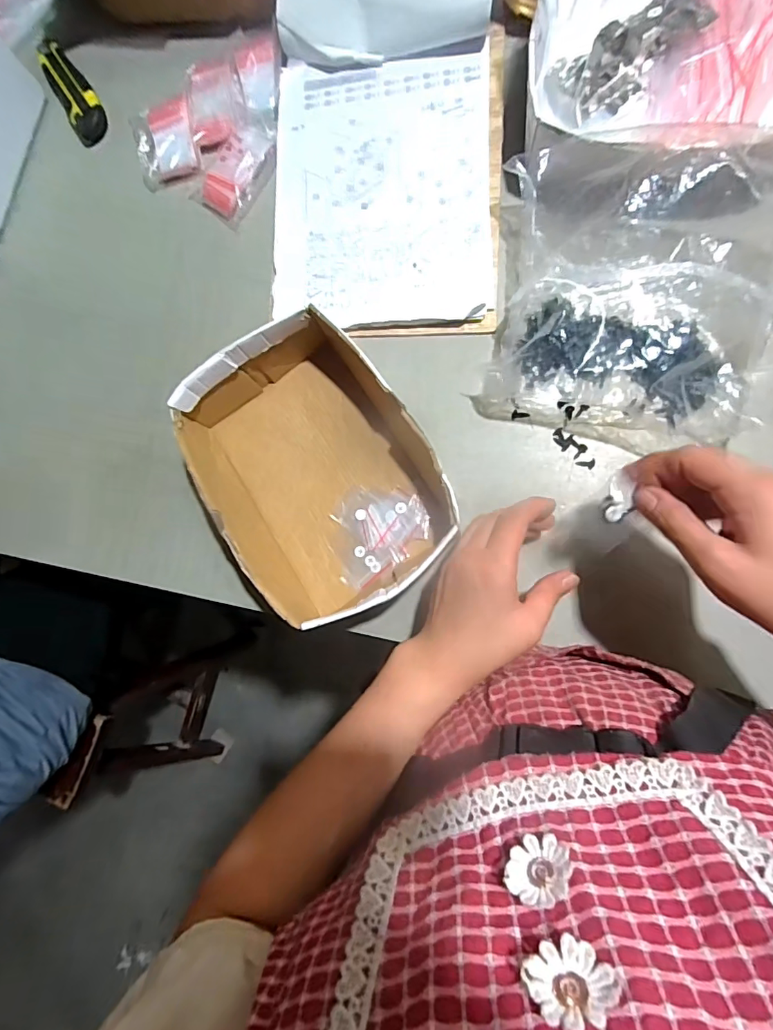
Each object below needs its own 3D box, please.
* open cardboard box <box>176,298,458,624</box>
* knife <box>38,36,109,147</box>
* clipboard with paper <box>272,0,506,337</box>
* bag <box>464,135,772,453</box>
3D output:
[{"bbox_3d":[-0.071,-0.035,0.436,0.205,0.068,0.247,-32,82,5],"label":"open cardboard box"},{"bbox_3d":[-0.350,-0.474,0.538,0.039,0.016,0.143,-30,82,6],"label":"knife"},{"bbox_3d":[-0.002,-0.344,0.465,0.223,0.037,0.338,1,86,9],"label":"clipboard with paper"},{"bbox_3d":[0.204,-0.179,0.390,0.224,0.096,0.222,14,88,10],"label":"bag"}]

